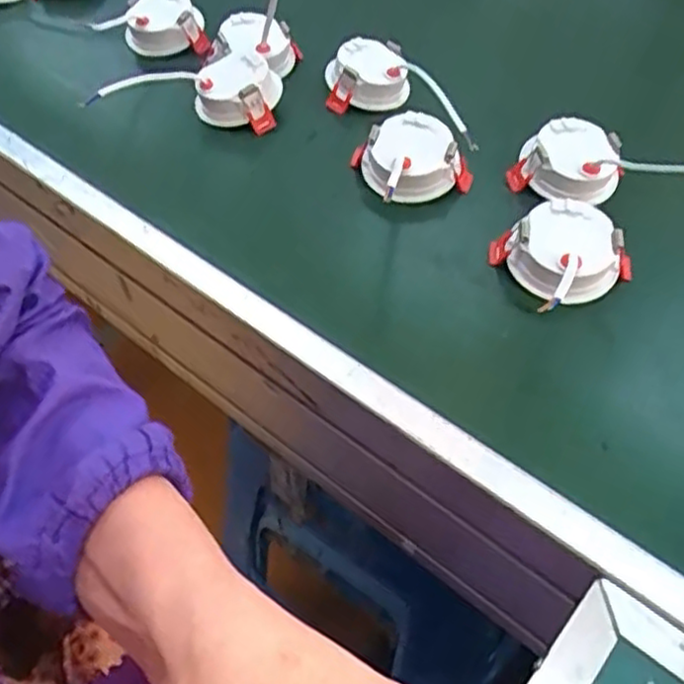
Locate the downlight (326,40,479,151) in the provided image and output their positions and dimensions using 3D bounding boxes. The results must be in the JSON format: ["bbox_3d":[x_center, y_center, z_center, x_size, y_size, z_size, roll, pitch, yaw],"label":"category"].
[{"bbox_3d":[0.053,-0.205,0.593,0.155,0.032,0.072,29,54,21],"label":"downlight"}]

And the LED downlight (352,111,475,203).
[{"bbox_3d":[0.050,-0.135,0.527,0.063,0.040,0.068,-22,54,-20],"label":"LED downlight"}]

